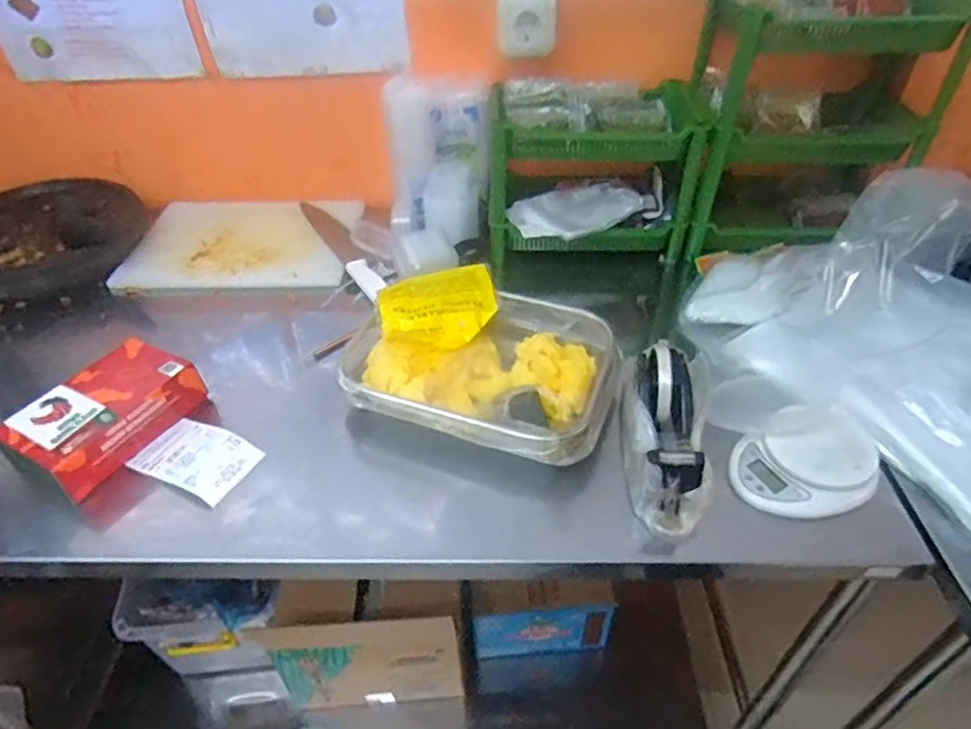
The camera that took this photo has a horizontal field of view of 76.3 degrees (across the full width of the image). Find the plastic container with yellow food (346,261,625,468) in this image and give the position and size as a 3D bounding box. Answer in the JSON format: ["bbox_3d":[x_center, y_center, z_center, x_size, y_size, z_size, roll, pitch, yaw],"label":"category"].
[{"bbox_3d":[0.001,-0.009,0.729,0.311,0.072,0.231,15,45,17],"label":"plastic container with yellow food"}]

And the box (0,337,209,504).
[{"bbox_3d":[-0.422,0.054,0.690,0.120,0.054,0.180,22,47,23],"label":"box"}]

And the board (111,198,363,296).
[{"bbox_3d":[-0.396,-0.199,1.013,0.354,0.017,0.258,0,43,1],"label":"board"}]

